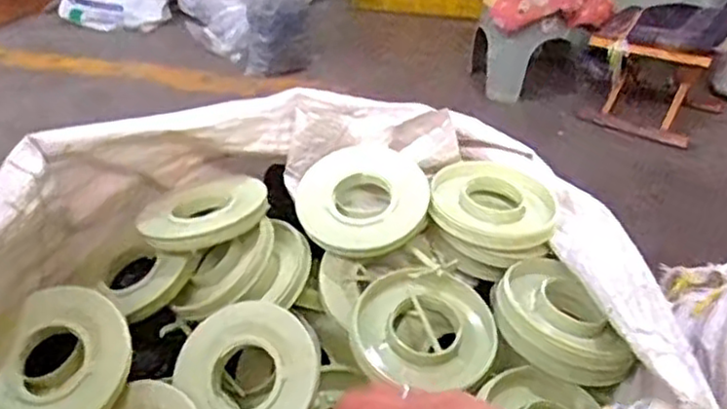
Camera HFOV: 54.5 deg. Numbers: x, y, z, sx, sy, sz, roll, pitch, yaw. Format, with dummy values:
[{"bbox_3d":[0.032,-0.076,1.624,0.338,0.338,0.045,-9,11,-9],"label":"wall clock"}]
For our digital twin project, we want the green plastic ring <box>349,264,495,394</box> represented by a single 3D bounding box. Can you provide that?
[{"bbox_3d":[0.054,0.110,0.647,0.133,0.032,0.109,1,57,-6],"label":"green plastic ring"}]

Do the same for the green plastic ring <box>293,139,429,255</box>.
[{"bbox_3d":[-0.007,-0.008,0.717,0.140,0.020,0.132,-4,52,6],"label":"green plastic ring"}]

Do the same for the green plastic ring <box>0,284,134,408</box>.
[{"bbox_3d":[-0.264,0.136,0.604,0.126,0.027,0.126,-40,77,-21],"label":"green plastic ring"}]

